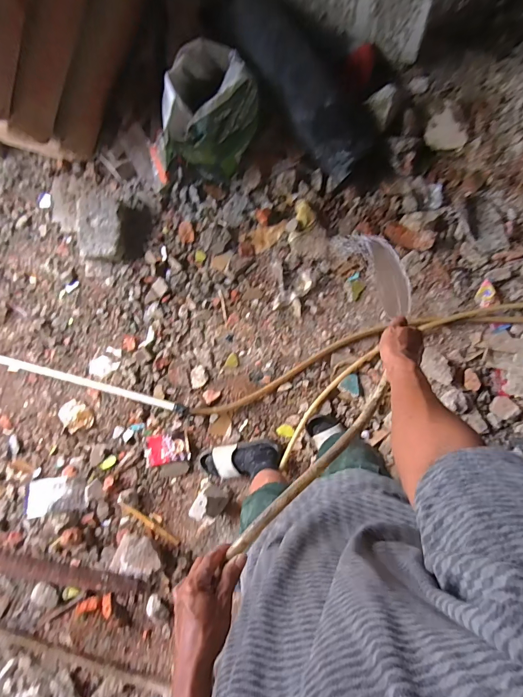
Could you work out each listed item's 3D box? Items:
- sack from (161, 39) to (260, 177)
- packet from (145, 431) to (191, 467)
[{"bbox_3d":[-0.156,-0.715,1.113,0.211,0.275,0.355,24,91,10],"label":"sack"},{"bbox_3d":[-0.329,0.351,1.268,0.160,0.012,0.102,-12,86,7],"label":"packet"}]

